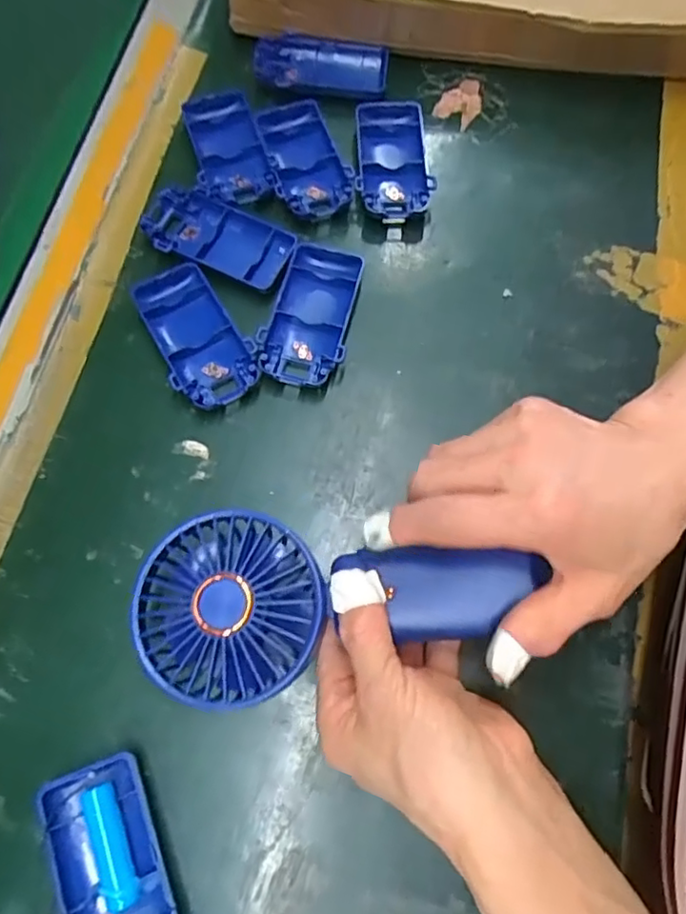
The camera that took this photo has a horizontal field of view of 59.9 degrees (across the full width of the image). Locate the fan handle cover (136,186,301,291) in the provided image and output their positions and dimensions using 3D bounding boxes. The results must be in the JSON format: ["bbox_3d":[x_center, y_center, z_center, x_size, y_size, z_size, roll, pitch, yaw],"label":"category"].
[{"bbox_3d":[-0.078,-0.138,0.374,0.091,0.012,0.047,22,71,6],"label":"fan handle cover"}]

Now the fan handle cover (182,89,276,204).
[{"bbox_3d":[-0.077,-0.209,0.399,0.046,0.013,0.095,-13,71,-6],"label":"fan handle cover"}]

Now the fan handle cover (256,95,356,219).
[{"bbox_3d":[-0.027,-0.203,0.398,0.046,0.014,0.104,-16,72,-7],"label":"fan handle cover"}]

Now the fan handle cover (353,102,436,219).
[{"bbox_3d":[0.033,-0.201,0.400,0.046,0.013,0.091,-1,71,-2],"label":"fan handle cover"}]

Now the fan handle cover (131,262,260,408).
[{"bbox_3d":[-0.087,-0.071,0.355,0.045,0.016,0.094,-29,74,-11],"label":"fan handle cover"}]

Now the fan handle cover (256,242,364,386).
[{"bbox_3d":[-0.019,-0.086,0.361,0.048,0.016,0.096,17,71,4],"label":"fan handle cover"}]

